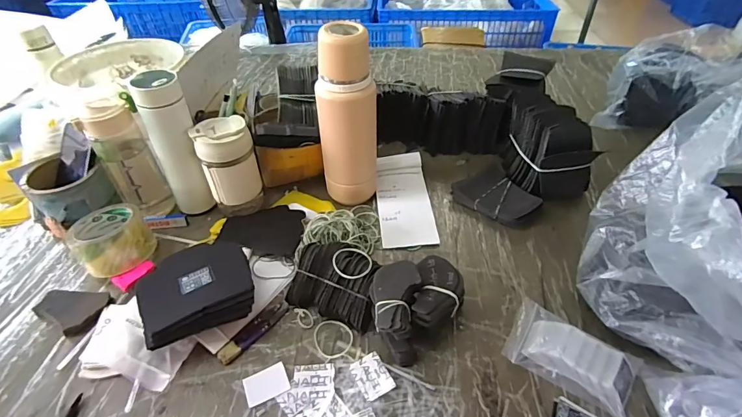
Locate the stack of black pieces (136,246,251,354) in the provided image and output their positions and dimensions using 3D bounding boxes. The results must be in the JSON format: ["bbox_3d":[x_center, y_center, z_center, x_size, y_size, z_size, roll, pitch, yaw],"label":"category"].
[{"bbox_3d":[-0.218,0.100,0.497,0.129,0.033,0.115,-20,46,-18],"label":"stack of black pieces"}]

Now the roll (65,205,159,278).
[{"bbox_3d":[-0.377,0.043,0.582,0.095,0.068,0.095,-1,43,1],"label":"roll"}]

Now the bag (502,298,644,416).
[{"bbox_3d":[0.235,0.168,0.461,0.134,0.033,0.089,23,49,24],"label":"bag"}]

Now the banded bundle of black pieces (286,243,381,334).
[{"bbox_3d":[-0.042,0.094,0.532,0.114,0.063,0.108,13,43,15],"label":"banded bundle of black pieces"}]

